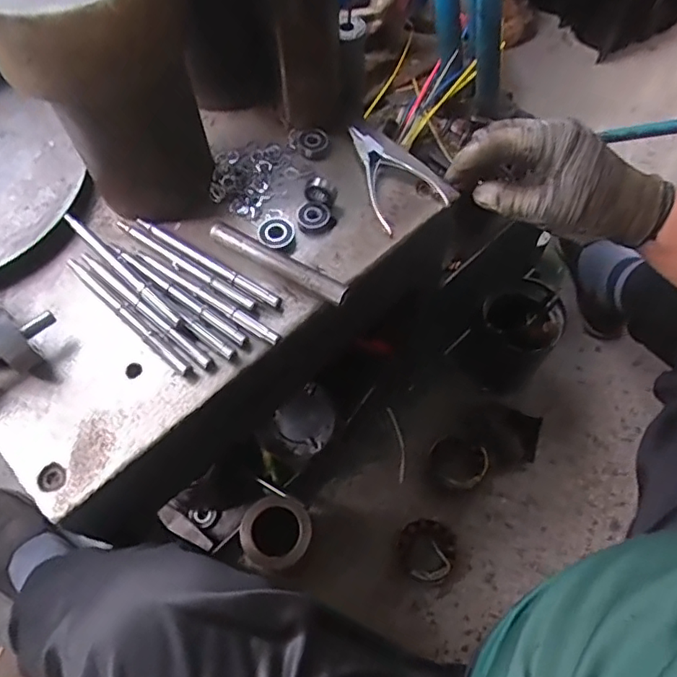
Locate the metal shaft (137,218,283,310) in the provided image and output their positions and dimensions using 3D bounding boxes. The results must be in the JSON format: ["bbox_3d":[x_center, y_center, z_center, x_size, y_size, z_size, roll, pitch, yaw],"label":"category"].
[{"bbox_3d":[-0.120,-0.071,0.519,0.162,0.007,0.011,31,68,15],"label":"metal shaft"}]

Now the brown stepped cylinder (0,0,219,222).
[{"bbox_3d":[-0.186,-0.217,0.474,0.141,0.211,0.143,-26,66,-12],"label":"brown stepped cylinder"}]

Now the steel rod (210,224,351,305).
[{"bbox_3d":[-0.054,-0.069,0.511,0.140,0.012,0.018,30,67,15],"label":"steel rod"}]

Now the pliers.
[{"bbox_3d":[0.047,-0.165,0.565,0.068,0.015,0.125,-26,65,-12],"label":"pliers"}]

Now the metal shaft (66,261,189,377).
[{"bbox_3d":[-0.185,-0.022,0.498,0.158,0.007,0.010,39,70,18],"label":"metal shaft"}]

